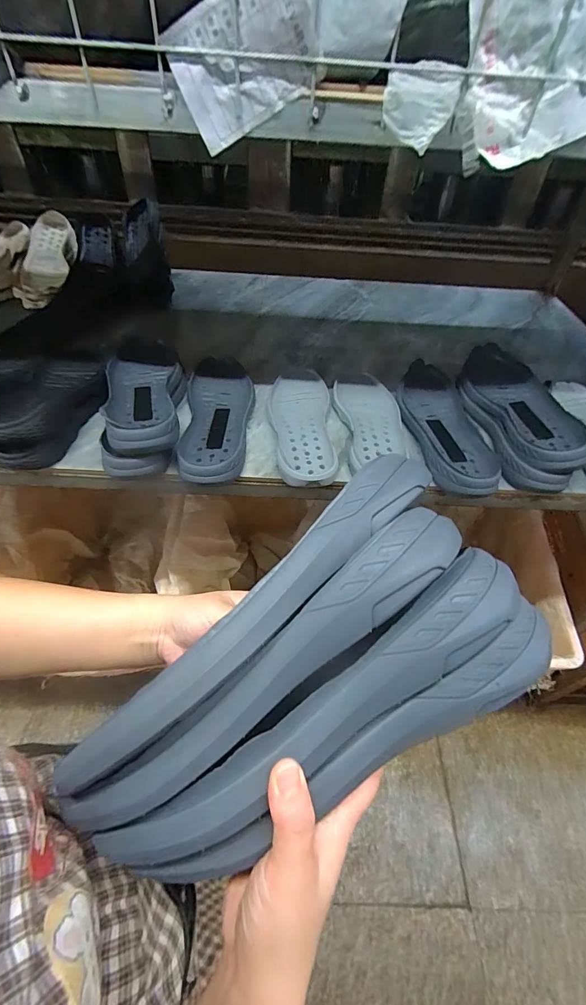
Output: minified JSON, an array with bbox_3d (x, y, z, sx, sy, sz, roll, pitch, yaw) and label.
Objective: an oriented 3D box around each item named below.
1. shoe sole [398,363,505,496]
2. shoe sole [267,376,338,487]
[{"bbox_3d":[0.240,-0.131,0.630,0.106,0.040,0.314,0,52,-1],"label":"shoe sole"},{"bbox_3d":[0.012,-0.119,0.619,0.098,0.033,0.264,0,52,-1],"label":"shoe sole"}]

